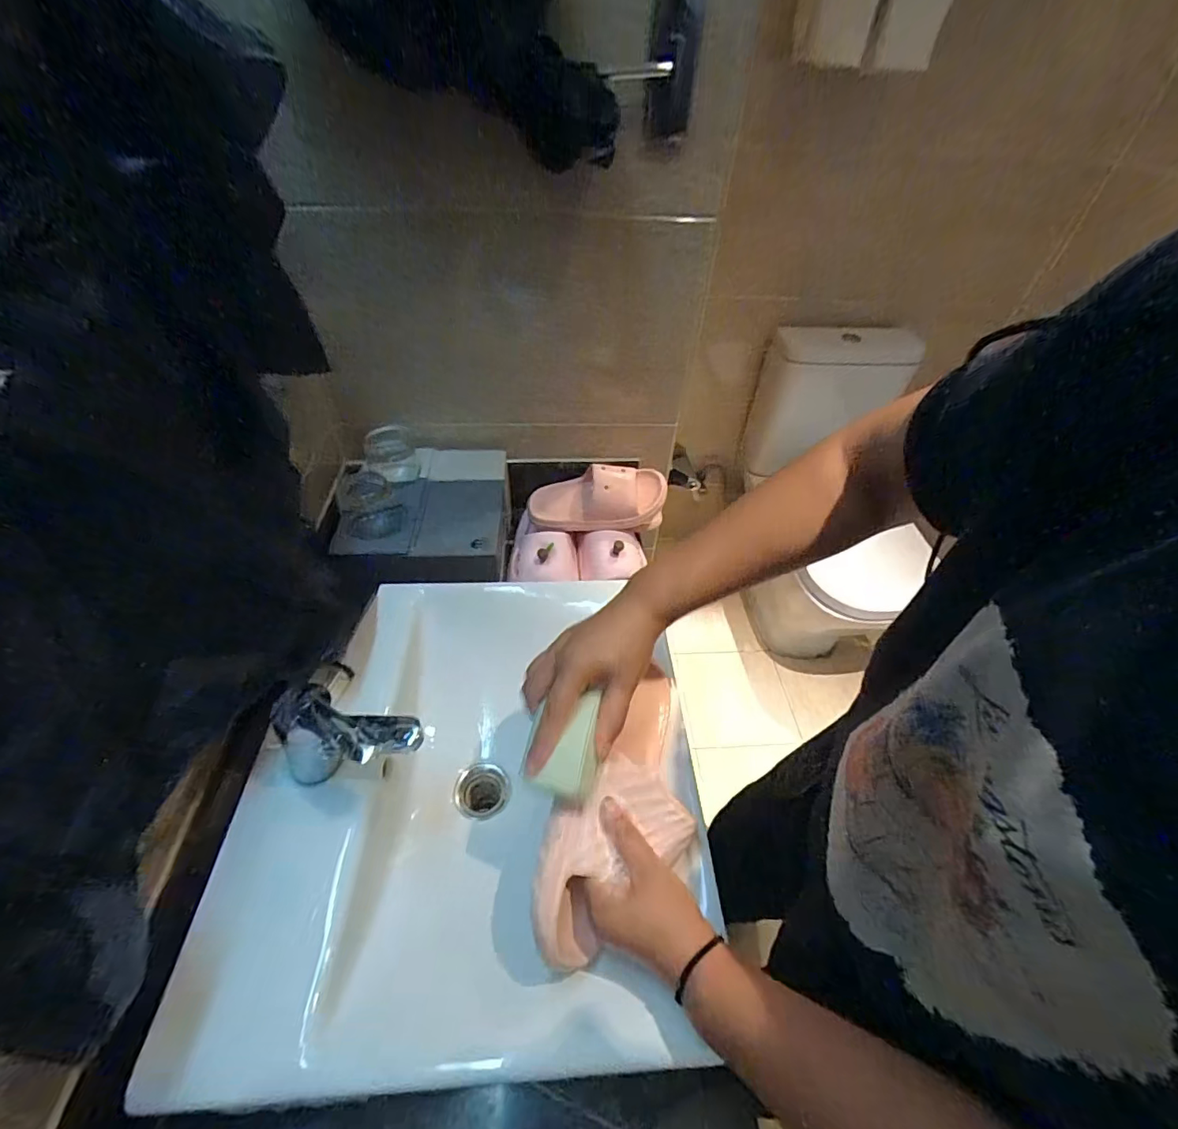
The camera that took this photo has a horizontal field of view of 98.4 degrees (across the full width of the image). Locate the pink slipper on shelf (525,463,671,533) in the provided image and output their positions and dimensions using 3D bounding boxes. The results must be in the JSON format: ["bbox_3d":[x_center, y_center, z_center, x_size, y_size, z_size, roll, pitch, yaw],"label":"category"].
[{"bbox_3d":[0.013,-0.105,0.807,0.212,0.102,0.078,2,7,-3],"label":"pink slipper on shelf"}]

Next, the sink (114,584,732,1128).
[{"bbox_3d":[-0.114,0.226,0.540,0.419,0.123,0.455,-1,47,-4],"label":"sink"}]

